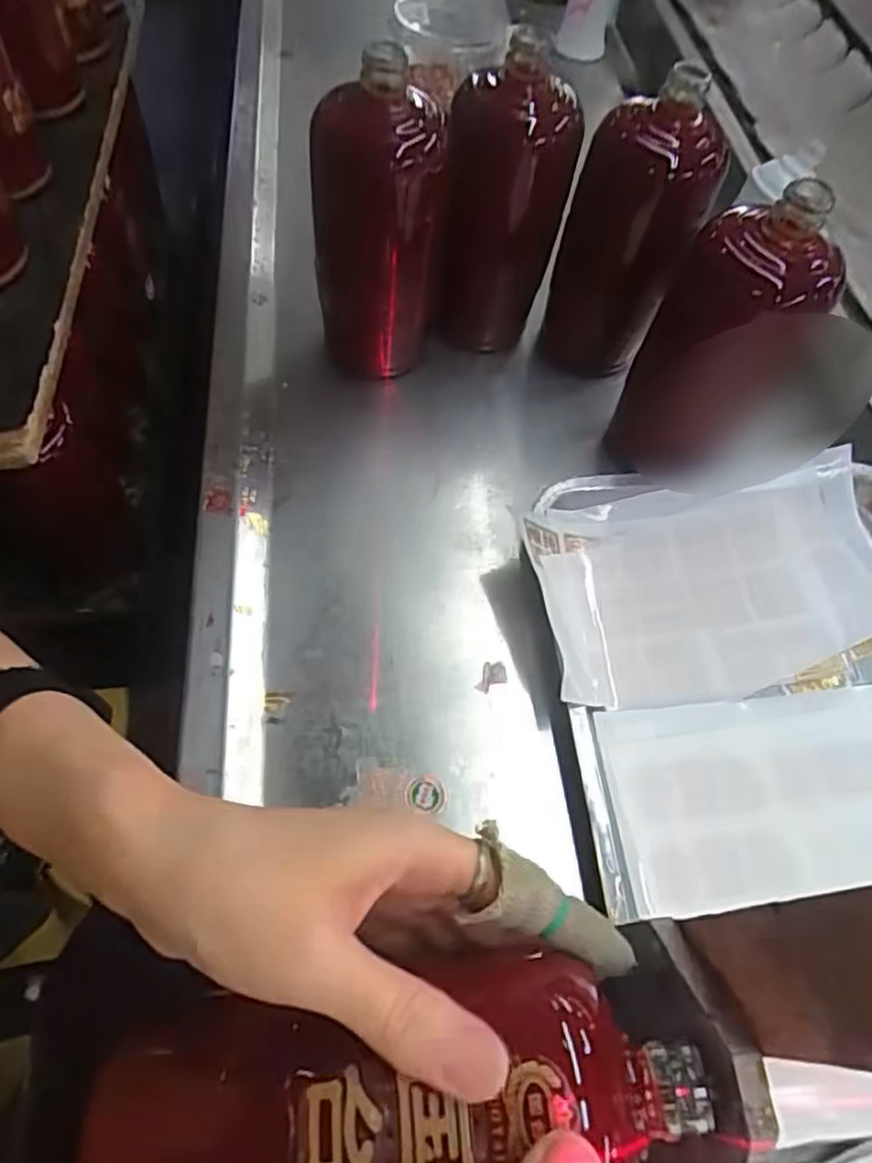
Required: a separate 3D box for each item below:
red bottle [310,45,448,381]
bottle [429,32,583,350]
[{"bbox_3d":[-0.038,-0.225,0.450,0.081,0.178,0.067,-1,60,-4],"label":"red bottle"},{"bbox_3d":[0.044,-0.241,0.480,0.081,0.187,0.084,12,60,3],"label":"bottle"}]

